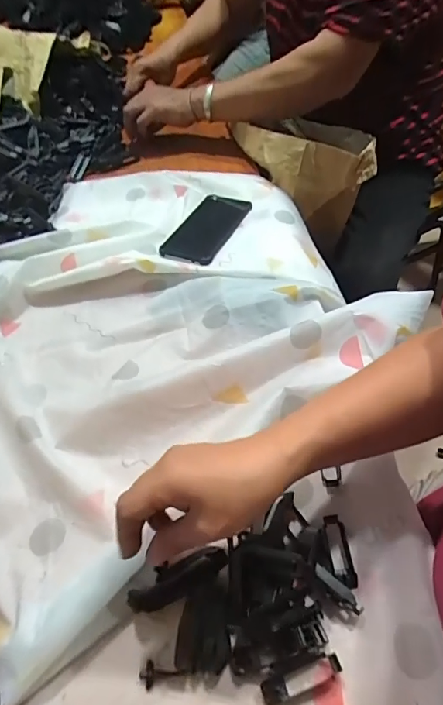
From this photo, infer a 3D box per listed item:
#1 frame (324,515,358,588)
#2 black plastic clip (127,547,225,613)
[{"bbox_3d":[0.097,0.162,0.359,0.017,0.010,0.061,-21,43,17],"label":"frame"},{"bbox_3d":[-0.033,0.175,0.336,0.079,0.011,0.025,-23,56,-11],"label":"black plastic clip"}]

